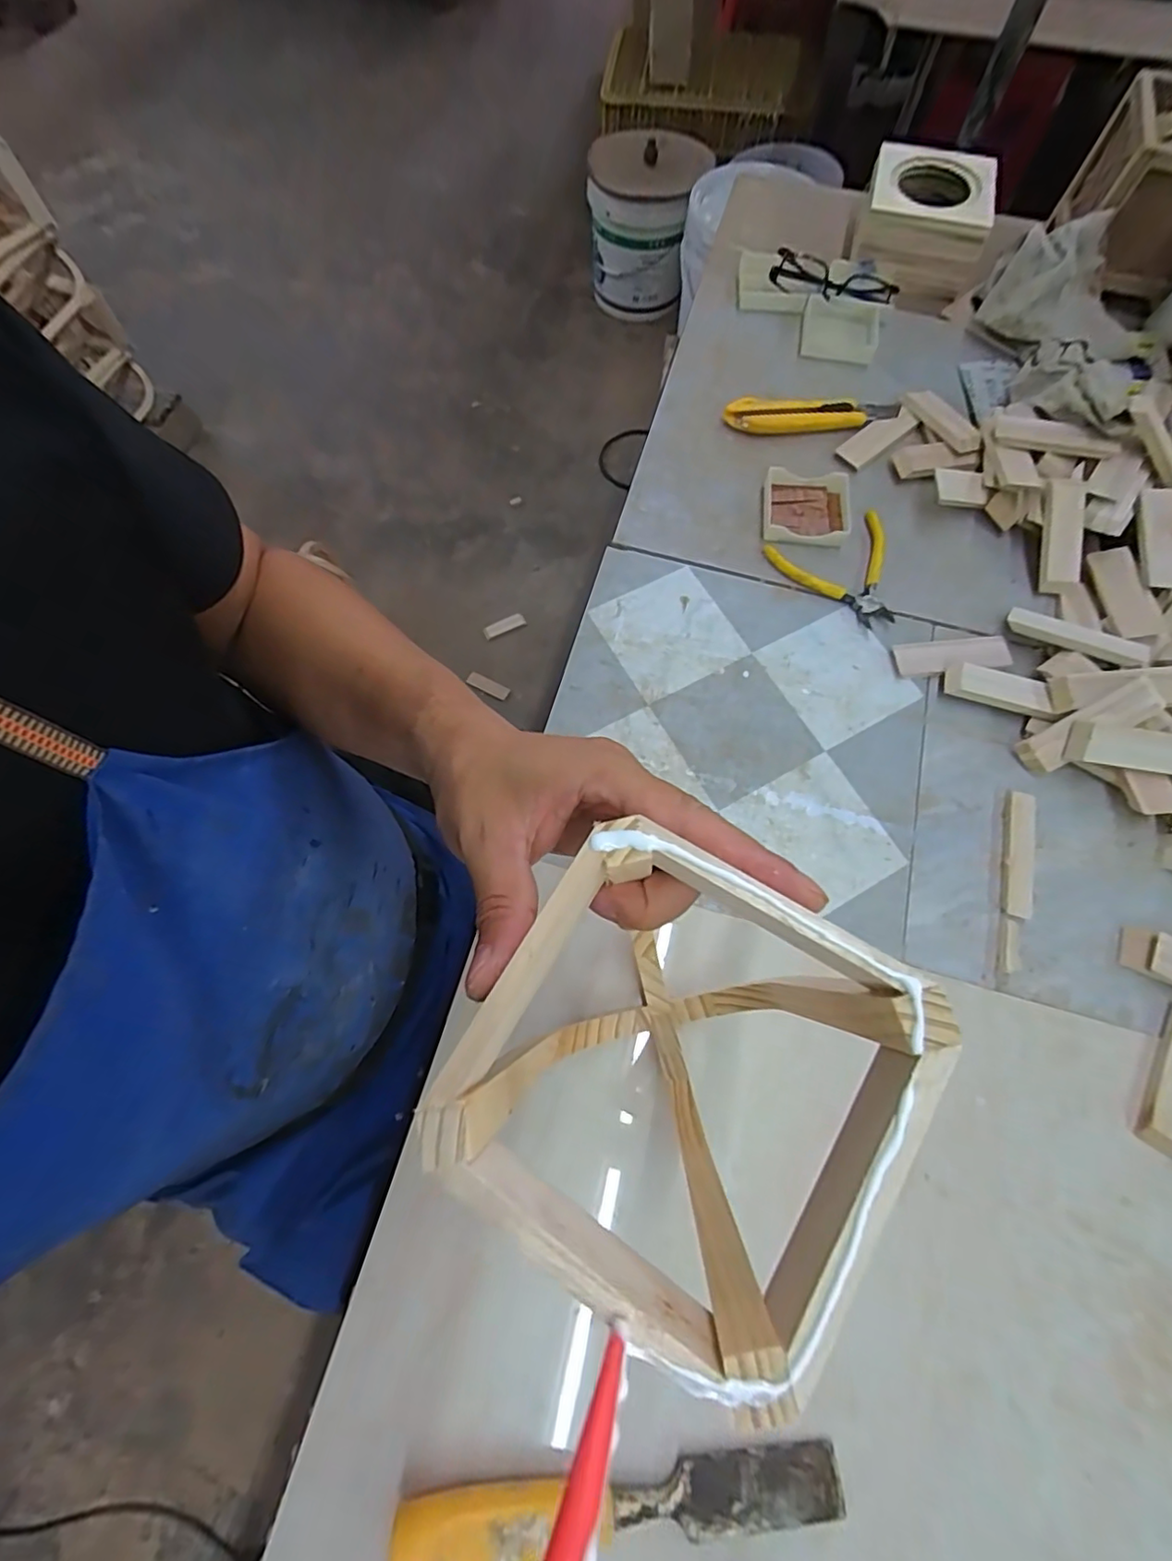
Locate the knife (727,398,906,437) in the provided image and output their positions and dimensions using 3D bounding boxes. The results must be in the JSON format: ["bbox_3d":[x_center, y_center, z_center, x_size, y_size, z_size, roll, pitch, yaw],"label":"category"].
[{"bbox_3d":[0.222,-0.359,0.575,0.167,0.025,0.020,-3,70,-1],"label":"knife"}]

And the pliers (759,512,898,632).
[{"bbox_3d":[0.234,-0.184,0.524,0.106,0.012,0.104,-21,71,-8],"label":"pliers"}]

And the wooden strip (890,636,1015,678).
[{"bbox_3d":[0.311,-0.107,0.501,0.094,0.011,0.032,-5,70,-2],"label":"wooden strip"}]

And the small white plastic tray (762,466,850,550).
[{"bbox_3d":[0.204,-0.253,0.546,0.077,0.011,0.077,7,70,2],"label":"small white plastic tray"}]

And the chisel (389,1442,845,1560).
[{"bbox_3d":[0.020,0.387,0.310,0.235,0.028,0.032,-3,70,-1],"label":"chisel"}]

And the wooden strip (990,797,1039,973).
[{"bbox_3d":[0.329,0.055,0.447,0.018,0.008,0.097,15,71,5],"label":"wooden strip"}]

